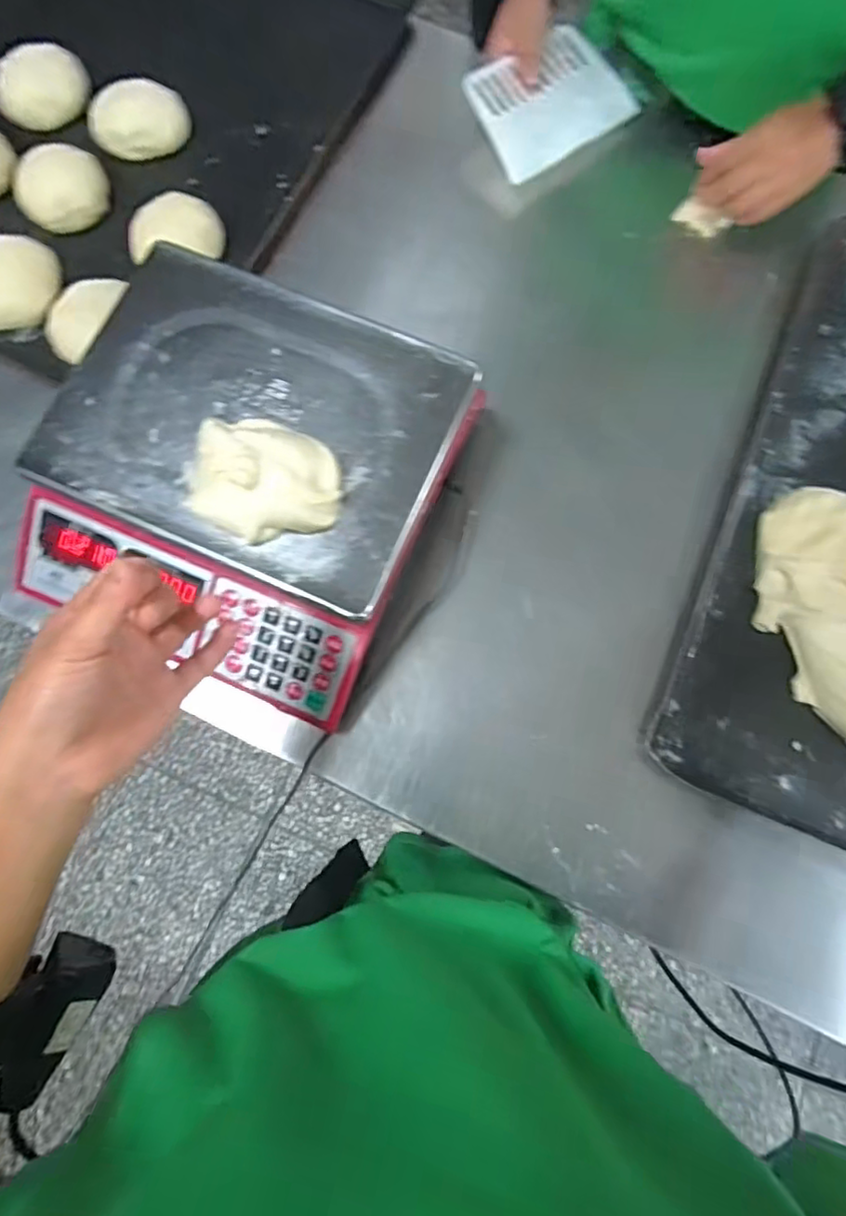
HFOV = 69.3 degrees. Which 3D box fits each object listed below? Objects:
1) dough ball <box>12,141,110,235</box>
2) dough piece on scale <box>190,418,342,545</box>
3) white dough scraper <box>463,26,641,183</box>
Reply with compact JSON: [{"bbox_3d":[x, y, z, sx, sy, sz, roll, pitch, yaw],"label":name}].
[{"bbox_3d":[-0.365,-0.427,0.620,0.087,0.039,0.090,0,79,1],"label":"dough ball"},{"bbox_3d":[-0.119,-0.094,0.437,0.120,0.036,0.094,30,81,7],"label":"dough piece on scale"},{"bbox_3d":[0.132,-0.535,0.645,0.169,0.007,0.118,-34,92,-12],"label":"white dough scraper"}]

